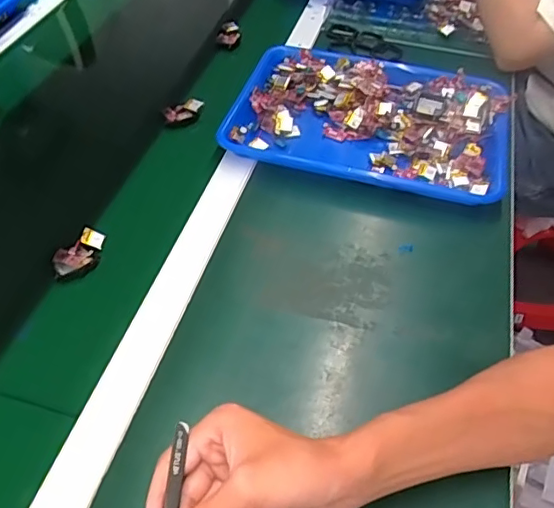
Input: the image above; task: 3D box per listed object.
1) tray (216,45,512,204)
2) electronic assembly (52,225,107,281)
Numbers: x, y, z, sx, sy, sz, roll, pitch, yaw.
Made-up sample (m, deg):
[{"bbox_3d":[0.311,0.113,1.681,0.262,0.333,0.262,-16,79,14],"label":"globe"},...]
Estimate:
[{"bbox_3d":[0.114,-0.173,0.714,0.341,0.033,0.241,13,50,8],"label":"tray"},{"bbox_3d":[-0.199,0.000,0.568,0.032,0.019,0.064,27,53,19],"label":"electronic assembly"}]

